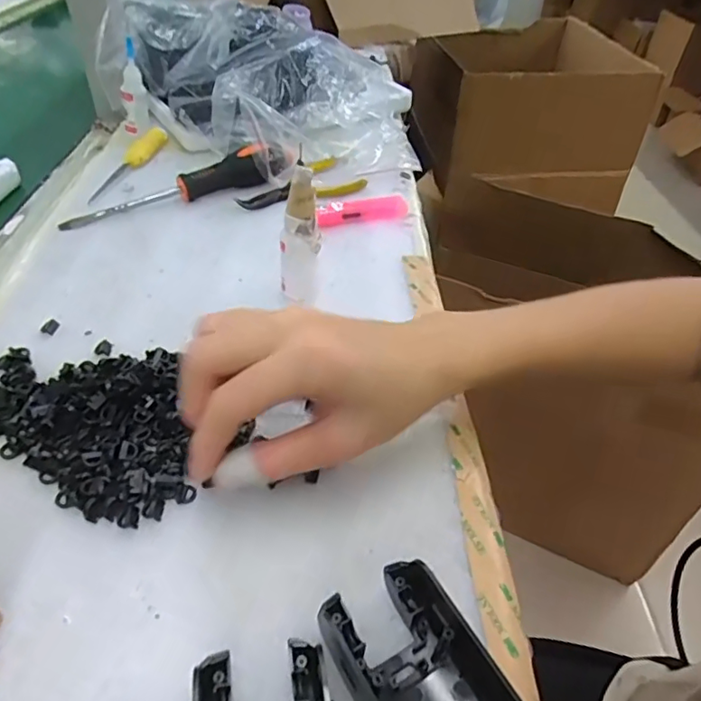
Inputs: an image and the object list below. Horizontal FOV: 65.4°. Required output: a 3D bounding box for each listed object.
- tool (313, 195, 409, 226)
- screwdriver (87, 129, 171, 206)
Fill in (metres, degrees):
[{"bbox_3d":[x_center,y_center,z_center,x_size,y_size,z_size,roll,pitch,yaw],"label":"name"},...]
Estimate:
[{"bbox_3d":[0.010,-0.118,0.457,0.081,0.014,0.021,-12,44,-16],"label":"tool"},{"bbox_3d":[-0.207,-0.176,0.505,0.016,0.018,0.139,11,42,10],"label":"screwdriver"}]

